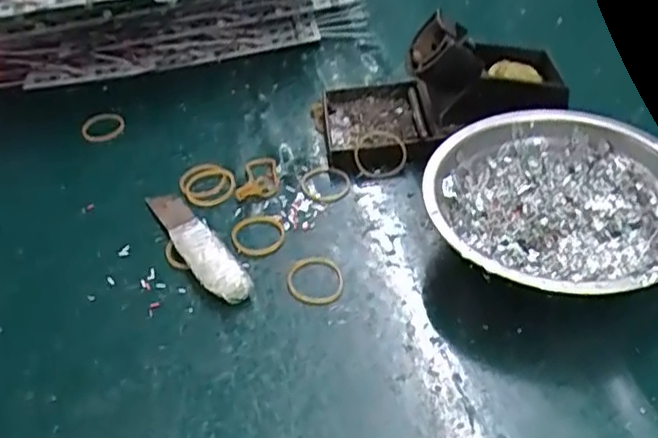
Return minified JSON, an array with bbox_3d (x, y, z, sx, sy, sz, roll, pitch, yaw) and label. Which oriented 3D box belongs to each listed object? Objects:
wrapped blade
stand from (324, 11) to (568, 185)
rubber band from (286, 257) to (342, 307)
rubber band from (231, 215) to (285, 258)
[{"bbox_3d":[-0.071,0.013,0.348,0.021,0.012,0.094,-30,49,-22],"label":"wrapped blade"},{"bbox_3d":[0.066,-0.079,0.375,0.143,0.060,0.078,-5,44,3],"label":"stand"},{"bbox_3d":[-0.008,0.030,0.327,0.028,0.004,0.030,-4,44,4],"label":"rubber band"},{"bbox_3d":[-0.038,0.007,0.351,0.027,0.005,0.029,-4,44,4],"label":"rubber band"}]

